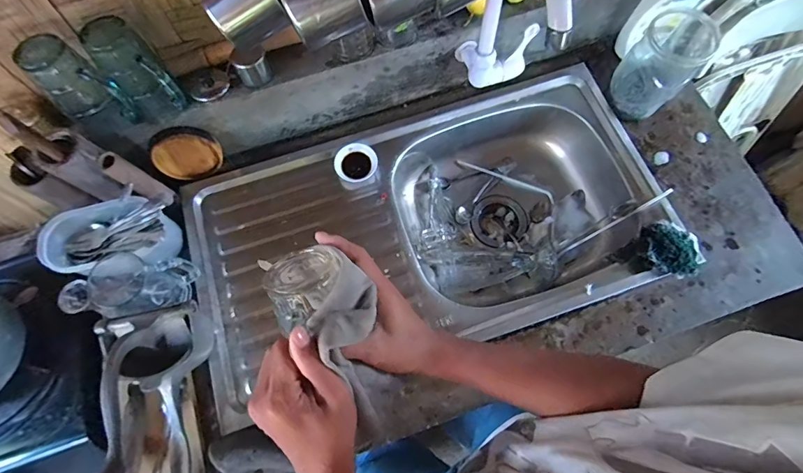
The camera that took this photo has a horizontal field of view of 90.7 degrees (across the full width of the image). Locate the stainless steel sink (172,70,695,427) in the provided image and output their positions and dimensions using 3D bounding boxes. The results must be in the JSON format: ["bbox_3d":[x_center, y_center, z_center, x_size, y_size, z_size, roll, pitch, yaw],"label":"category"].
[{"bbox_3d":[0.042,-0.011,0.700,0.752,0.138,0.412,-16,73,-5],"label":"stainless steel sink"}]

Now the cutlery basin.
[{"bbox_3d":[-0.433,0.004,0.600,0.183,0.078,0.098,-8,73,-2],"label":"cutlery basin"}]

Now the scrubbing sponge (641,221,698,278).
[{"bbox_3d":[0.408,0.018,0.601,0.081,0.043,0.087,-23,74,-7],"label":"scrubbing sponge"}]

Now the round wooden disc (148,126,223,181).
[{"bbox_3d":[-0.343,-0.133,0.636,0.098,0.092,0.013,-11,48,-21],"label":"round wooden disc"}]

